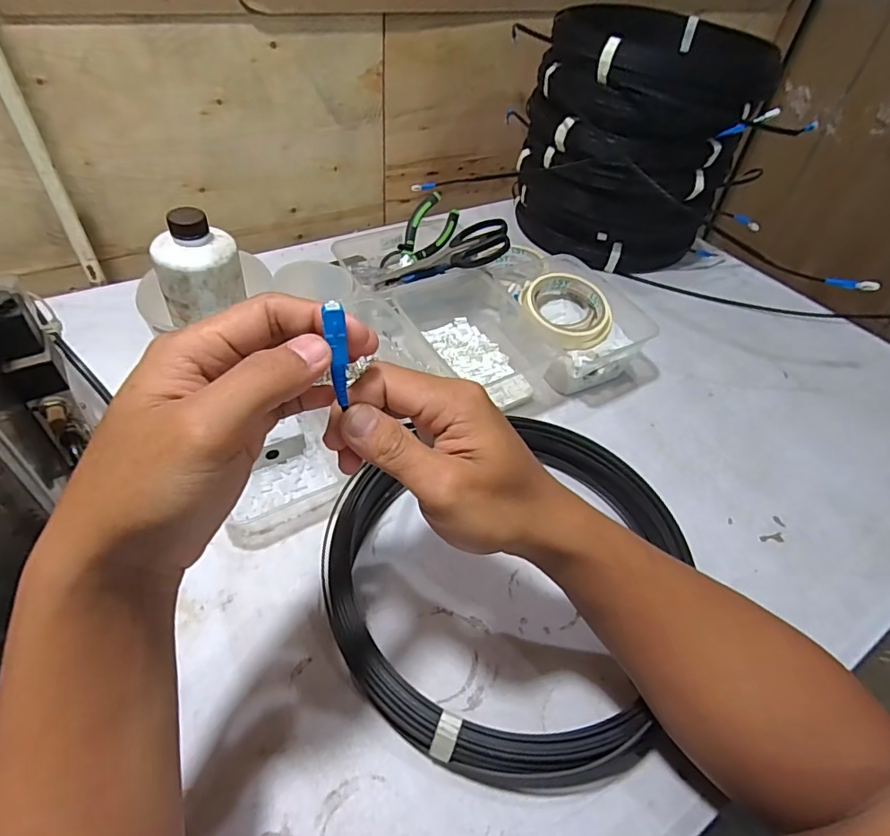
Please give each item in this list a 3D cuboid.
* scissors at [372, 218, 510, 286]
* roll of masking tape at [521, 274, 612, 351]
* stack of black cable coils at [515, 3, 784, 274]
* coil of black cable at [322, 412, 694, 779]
[{"bbox_3d":[-0.004,-0.204,0.622,0.175,0.014,0.063,-5,64,27],"label":"scissors"},{"bbox_3d":[0.136,-0.119,0.578,0.099,0.052,0.105,-13,65,-21],"label":"roll of masking tape"},{"bbox_3d":[0.257,-0.385,0.732,0.278,0.267,0.249,8,46,1],"label":"stack of black cable coils"},{"bbox_3d":[0.056,0.123,0.388,0.272,0.048,0.255,3,46,-4],"label":"coil of black cable"}]

